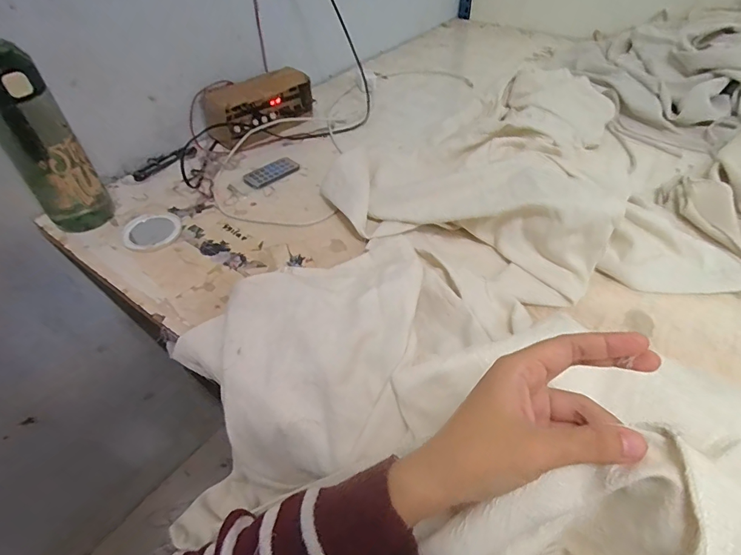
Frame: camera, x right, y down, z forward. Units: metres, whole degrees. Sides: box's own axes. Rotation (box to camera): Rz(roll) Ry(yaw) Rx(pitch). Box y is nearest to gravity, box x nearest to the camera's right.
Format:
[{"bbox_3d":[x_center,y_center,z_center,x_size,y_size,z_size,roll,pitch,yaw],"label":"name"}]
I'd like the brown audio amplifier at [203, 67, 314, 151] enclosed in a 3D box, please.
[{"bbox_3d":[-0.198,-0.298,0.729,0.078,0.077,0.198,34,56,29],"label":"brown audio amplifier"}]

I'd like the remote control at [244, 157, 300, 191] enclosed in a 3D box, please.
[{"bbox_3d":[-0.156,-0.167,0.656,0.090,0.008,0.042,-36,56,-28],"label":"remote control"}]

